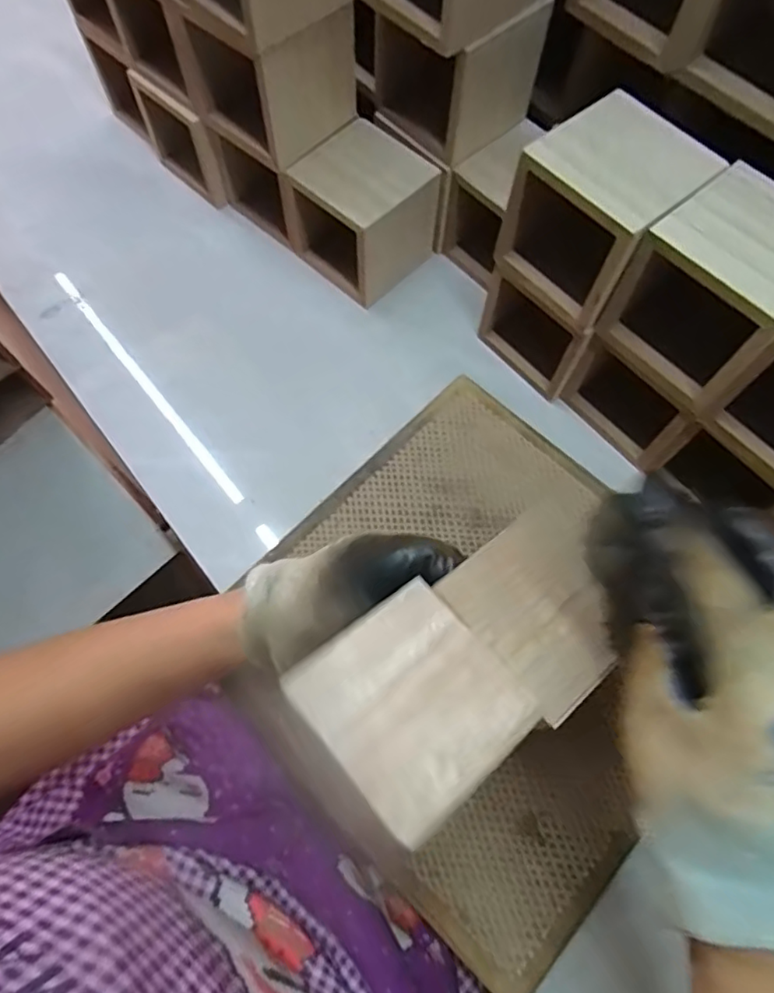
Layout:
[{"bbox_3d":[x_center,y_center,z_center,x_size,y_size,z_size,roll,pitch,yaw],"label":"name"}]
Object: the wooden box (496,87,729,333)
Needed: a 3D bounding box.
[{"bbox_3d":[0.138,-0.184,0.393,0.093,0.097,0.090,-39,75,-14],"label":"wooden box"}]

